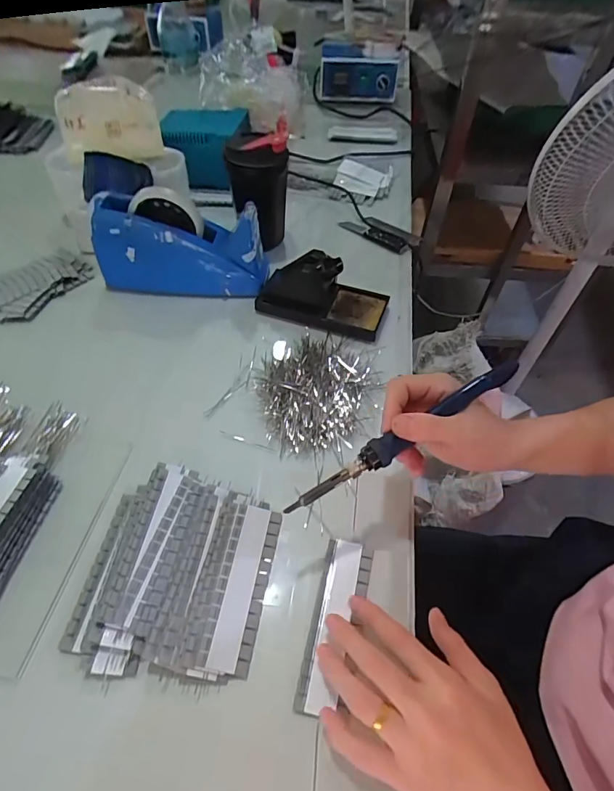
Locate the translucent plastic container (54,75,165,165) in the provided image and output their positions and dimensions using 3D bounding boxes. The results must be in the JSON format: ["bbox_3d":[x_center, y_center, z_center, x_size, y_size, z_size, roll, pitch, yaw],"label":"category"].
[{"bbox_3d":[-0.264,-0.366,0.587,0.124,0.077,0.060,-14,54,-12],"label":"translucent plastic container"}]

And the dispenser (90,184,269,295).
[{"bbox_3d":[-0.157,-0.192,0.552,0.204,0.109,0.071,6,53,2],"label":"dispenser"}]

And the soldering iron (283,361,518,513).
[{"bbox_3d":[0.081,0.030,0.341,0.220,0.018,0.019,-30,59,-12],"label":"soldering iron"}]

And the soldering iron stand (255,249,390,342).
[{"bbox_3d":[0.020,-0.134,0.544,0.158,0.066,0.077,15,54,9],"label":"soldering iron stand"}]

